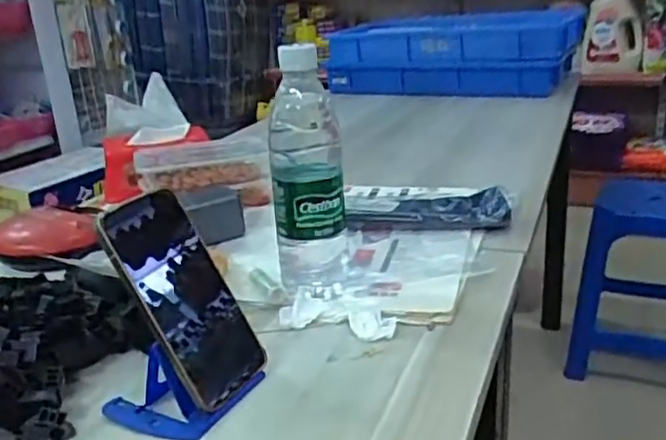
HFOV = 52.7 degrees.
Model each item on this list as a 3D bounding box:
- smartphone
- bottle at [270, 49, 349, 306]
[{"bbox_3d":[-0.104,0.057,0.493,0.073,0.158,0.012,-26,4,-42],"label":"smartphone"},{"bbox_3d":[-0.024,-0.034,0.606,0.067,0.228,0.068,-4,20,-1],"label":"bottle"}]

